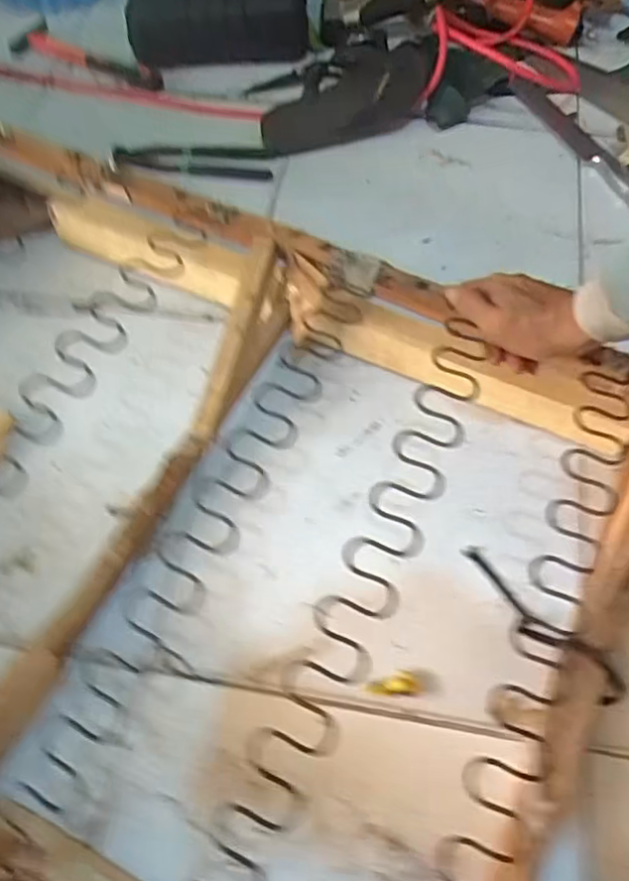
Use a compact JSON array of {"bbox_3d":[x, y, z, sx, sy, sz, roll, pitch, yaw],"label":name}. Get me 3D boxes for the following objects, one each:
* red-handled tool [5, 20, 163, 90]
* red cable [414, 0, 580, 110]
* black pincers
[{"bbox_3d":[-0.359,-0.592,1.000,0.260,0.040,0.052,23,66,14],"label":"red-handled tool"},{"bbox_3d":[0.251,-0.591,0.945,0.248,0.080,0.224,-9,63,-3],"label":"red cable"},{"bbox_3d":[-0.167,-0.387,0.897,0.225,0.022,0.064,4,63,4],"label":"black pincers"}]

